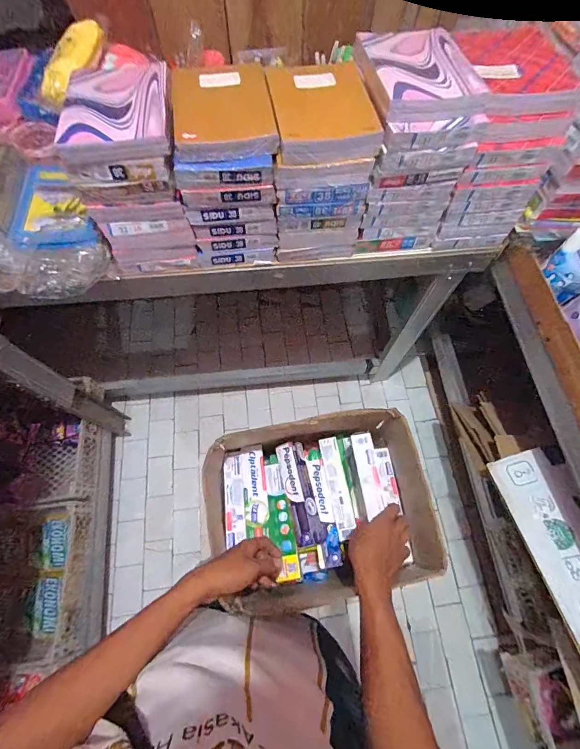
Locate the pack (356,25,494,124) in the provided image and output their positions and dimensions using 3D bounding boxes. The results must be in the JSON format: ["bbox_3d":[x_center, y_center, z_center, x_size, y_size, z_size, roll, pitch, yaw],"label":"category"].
[{"bbox_3d":[0.213,-0.508,0.589,0.180,0.036,0.216,-6,68,-4],"label":"pack"}]

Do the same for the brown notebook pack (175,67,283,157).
[{"bbox_3d":[-0.109,-0.439,0.594,0.163,0.034,0.181,-6,68,-4],"label":"brown notebook pack"}]

